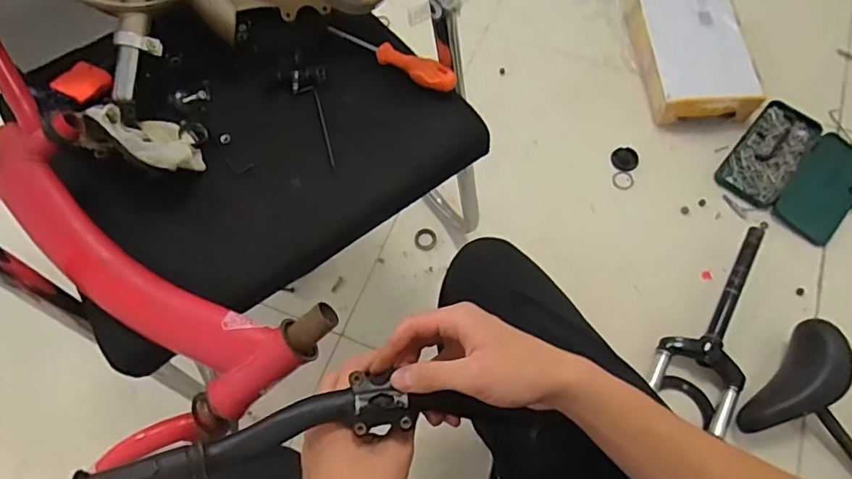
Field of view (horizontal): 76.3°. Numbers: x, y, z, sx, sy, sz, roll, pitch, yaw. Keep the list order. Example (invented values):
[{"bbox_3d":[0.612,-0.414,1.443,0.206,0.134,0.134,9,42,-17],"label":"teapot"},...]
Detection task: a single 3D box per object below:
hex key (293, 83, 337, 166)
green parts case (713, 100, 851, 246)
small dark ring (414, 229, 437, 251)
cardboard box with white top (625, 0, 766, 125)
[{"bbox_3d":[-0.128,-0.133,0.634,0.024,0.004,0.114,-20,71,2],"label":"hex key"},{"bbox_3d":[0.750,-0.140,1.101,0.243,0.032,0.240,38,81,18],"label":"green parts case"},{"bbox_3d":[-0.001,0.001,1.072,0.043,0.013,0.044,0,66,0],"label":"small dark ring"},{"bbox_3d":[0.567,-0.418,1.164,0.217,0.090,0.338,-2,66,-1],"label":"cardboard box with white top"}]

